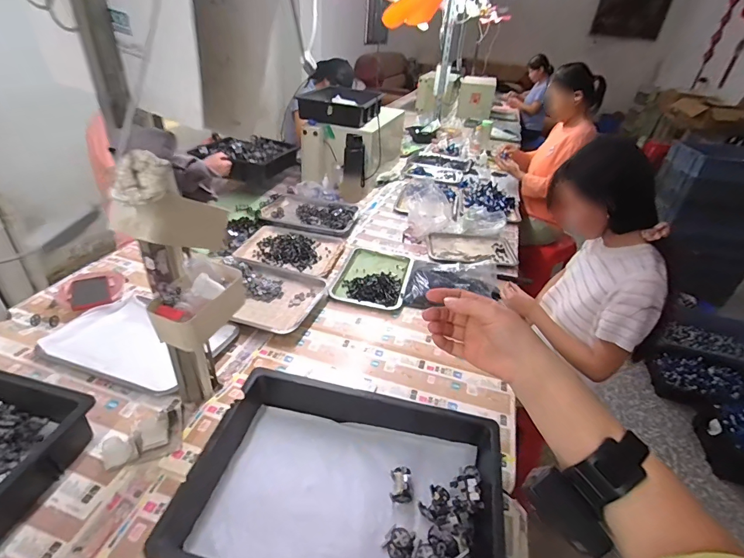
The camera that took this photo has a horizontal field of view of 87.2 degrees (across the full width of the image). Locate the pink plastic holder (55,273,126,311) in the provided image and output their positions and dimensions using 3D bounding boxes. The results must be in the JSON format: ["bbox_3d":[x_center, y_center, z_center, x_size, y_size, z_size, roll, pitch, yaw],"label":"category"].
[{"bbox_3d":[-0.716,0.037,1.008,0.151,0.026,0.149,-27,47,-37],"label":"pink plastic holder"}]

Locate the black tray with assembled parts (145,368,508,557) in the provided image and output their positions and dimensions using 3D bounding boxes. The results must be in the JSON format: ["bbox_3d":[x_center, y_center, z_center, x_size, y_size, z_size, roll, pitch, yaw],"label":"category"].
[{"bbox_3d":[-0.038,0.327,0.598,0.437,0.107,0.303,12,36,8],"label":"black tray with assembled parts"}]

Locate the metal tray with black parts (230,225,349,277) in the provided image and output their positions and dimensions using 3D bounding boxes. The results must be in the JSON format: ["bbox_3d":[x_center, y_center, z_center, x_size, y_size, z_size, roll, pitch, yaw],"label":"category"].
[{"bbox_3d":[-0.267,-0.102,1.303,0.317,0.024,0.244,11,36,8],"label":"metal tray with black parts"}]

